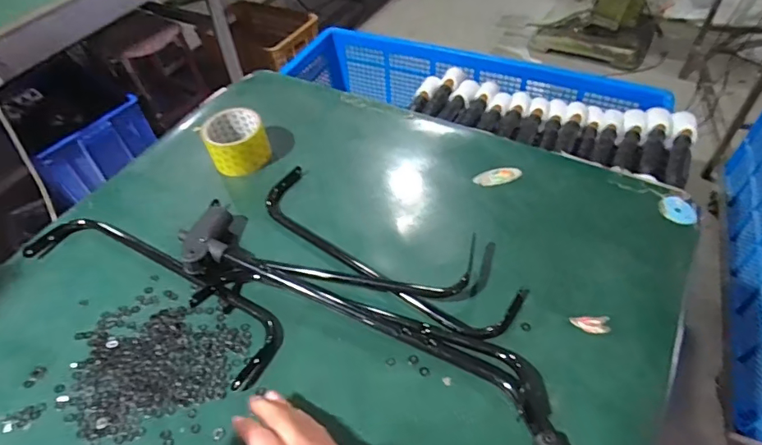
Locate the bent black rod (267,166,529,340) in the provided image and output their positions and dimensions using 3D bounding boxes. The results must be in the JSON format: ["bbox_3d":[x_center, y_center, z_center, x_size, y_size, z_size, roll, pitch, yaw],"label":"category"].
[{"bbox_3d":[-0.003,0.031,0.584,0.357,0.014,0.091,28,58,25],"label":"bent black rod"}]

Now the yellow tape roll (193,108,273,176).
[{"bbox_3d":[-0.215,-0.120,0.697,0.085,0.058,0.090,-2,50,3],"label":"yellow tape roll"}]

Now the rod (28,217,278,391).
[{"bbox_3d":[-0.277,0.074,0.560,0.363,0.029,0.087,22,55,21],"label":"rod"}]

